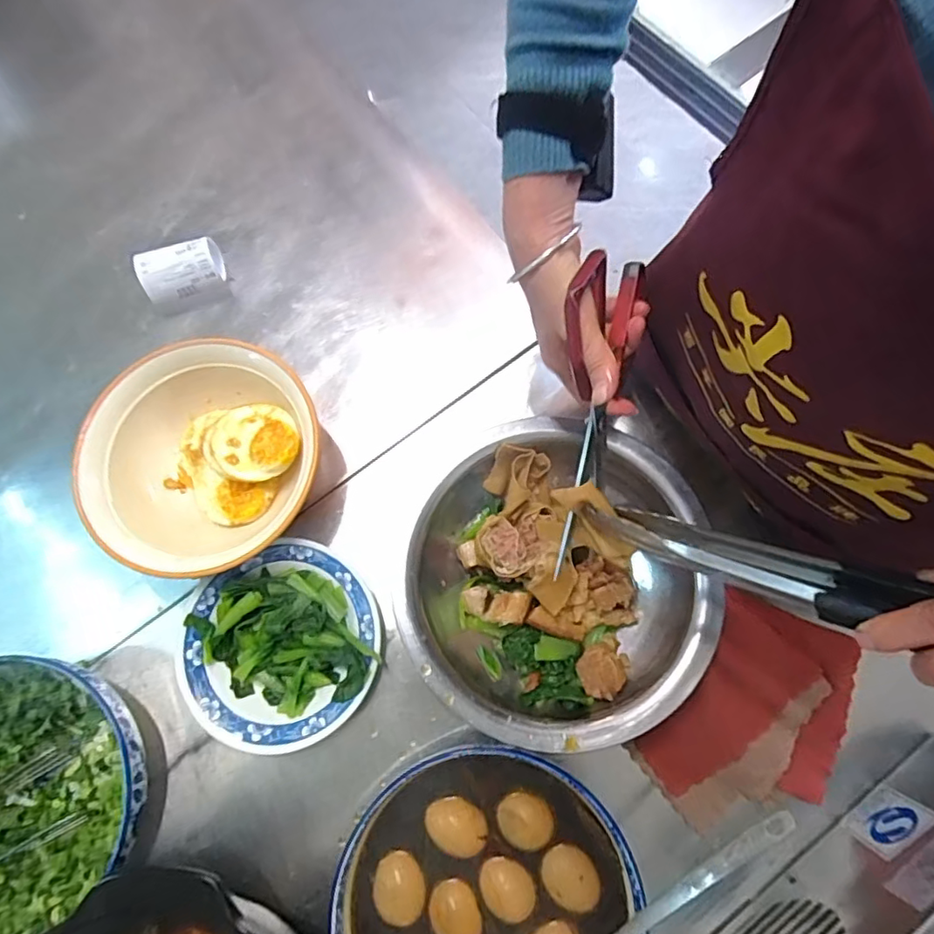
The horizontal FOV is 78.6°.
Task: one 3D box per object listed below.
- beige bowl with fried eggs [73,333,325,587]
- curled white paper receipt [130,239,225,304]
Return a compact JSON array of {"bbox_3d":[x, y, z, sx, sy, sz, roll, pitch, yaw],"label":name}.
[{"bbox_3d":[-0.233,-0.004,0.537,0.189,0.109,0.206,-1,73,3],"label":"beige bowl with fried eggs"},{"bbox_3d":[-0.302,-0.206,0.612,0.086,0.050,0.050,-18,73,-2],"label":"curled white paper receipt"}]

